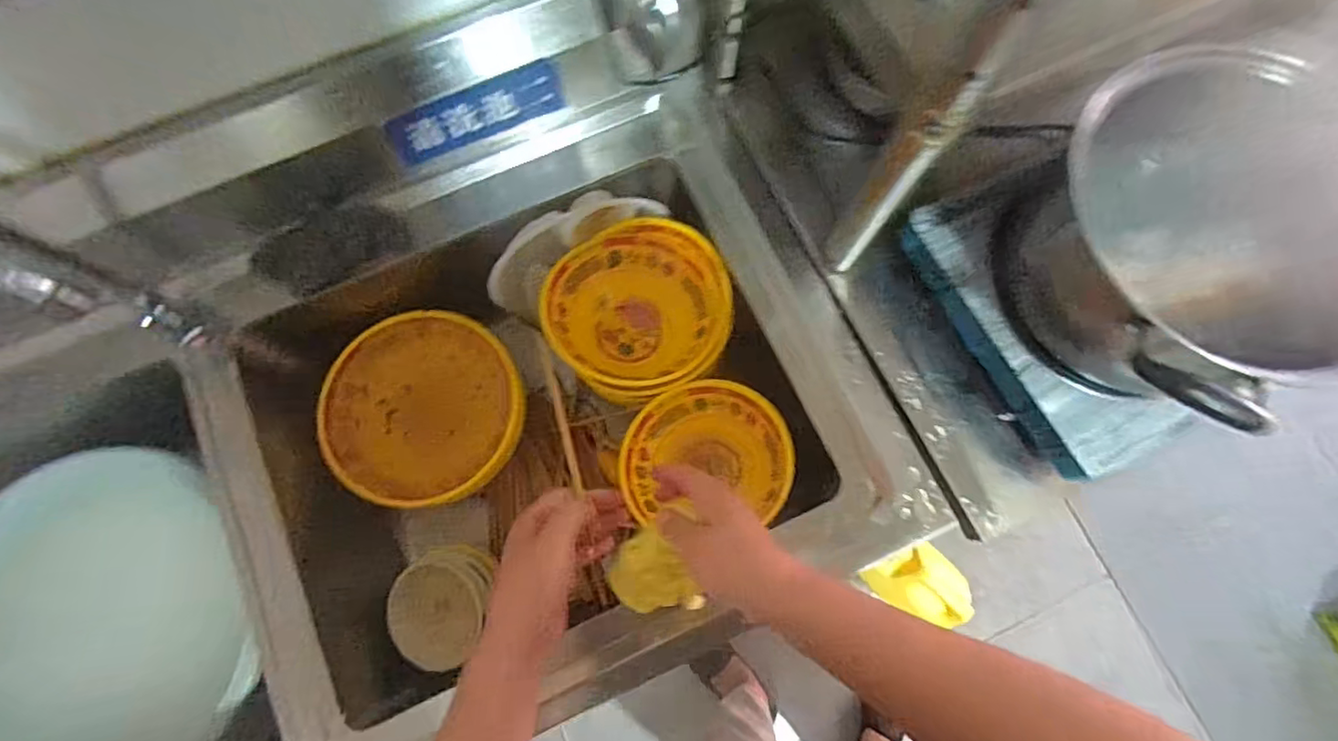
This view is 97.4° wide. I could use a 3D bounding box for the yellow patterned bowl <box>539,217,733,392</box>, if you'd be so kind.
[{"bbox_3d":[-0.035,-0.070,0.680,0.199,0.079,0.188,0,76,-1],"label":"yellow patterned bowl"}]

